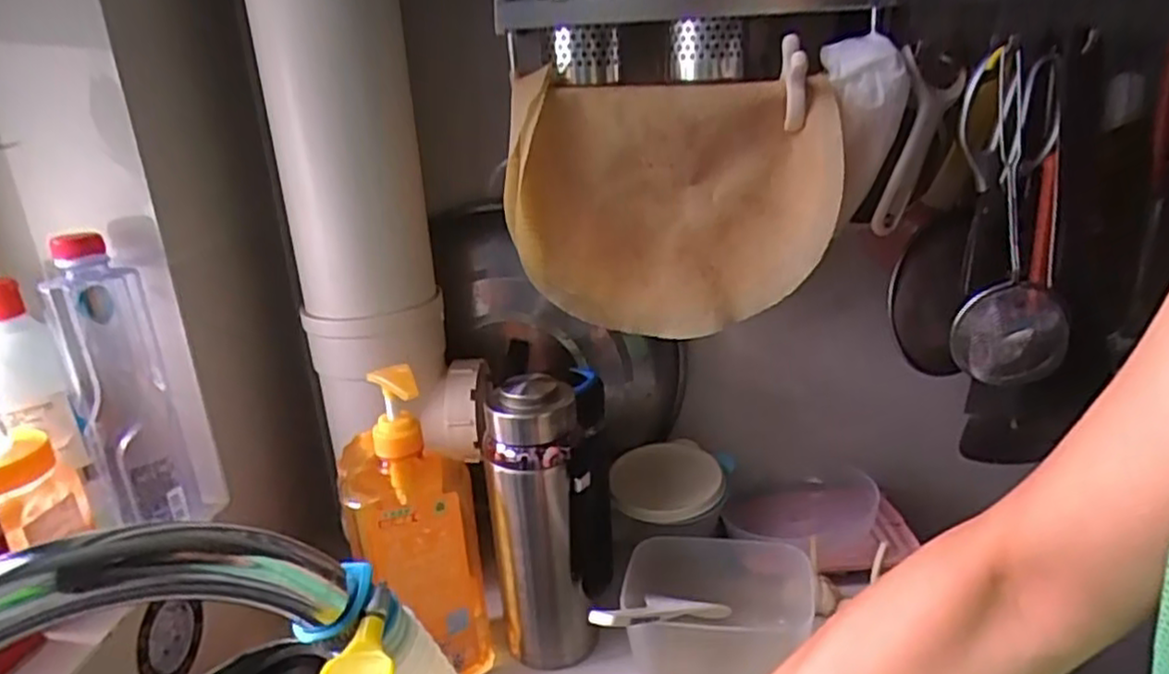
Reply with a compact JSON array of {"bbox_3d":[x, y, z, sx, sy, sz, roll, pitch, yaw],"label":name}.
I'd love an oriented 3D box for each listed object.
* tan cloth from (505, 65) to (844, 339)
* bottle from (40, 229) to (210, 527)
[{"bbox_3d":[0.067,-0.095,0.562,0.244,0.186,0.038,-3,20,1],"label":"tan cloth"},{"bbox_3d":[-0.344,0.035,0.541,0.060,0.223,0.057,-17,24,-33],"label":"bottle"}]

